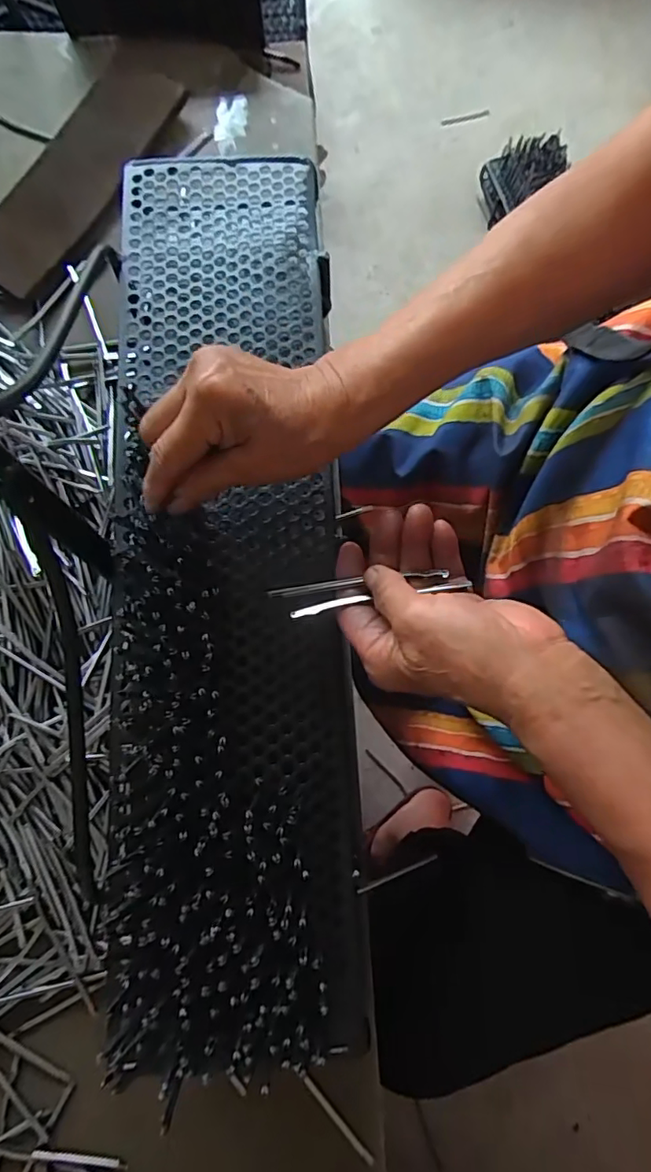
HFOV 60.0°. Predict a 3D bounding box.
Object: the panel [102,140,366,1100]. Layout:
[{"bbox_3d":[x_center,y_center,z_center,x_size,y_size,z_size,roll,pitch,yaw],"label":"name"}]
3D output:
[{"bbox_3d":[-0.062,-0.035,0.357,0.139,0.041,0.581,-2,76,-8],"label":"panel"}]

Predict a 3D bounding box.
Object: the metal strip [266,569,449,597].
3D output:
[{"bbox_3d":[0.019,-0.002,0.333,0.107,0.004,0.006,-7,80,1],"label":"metal strip"}]

